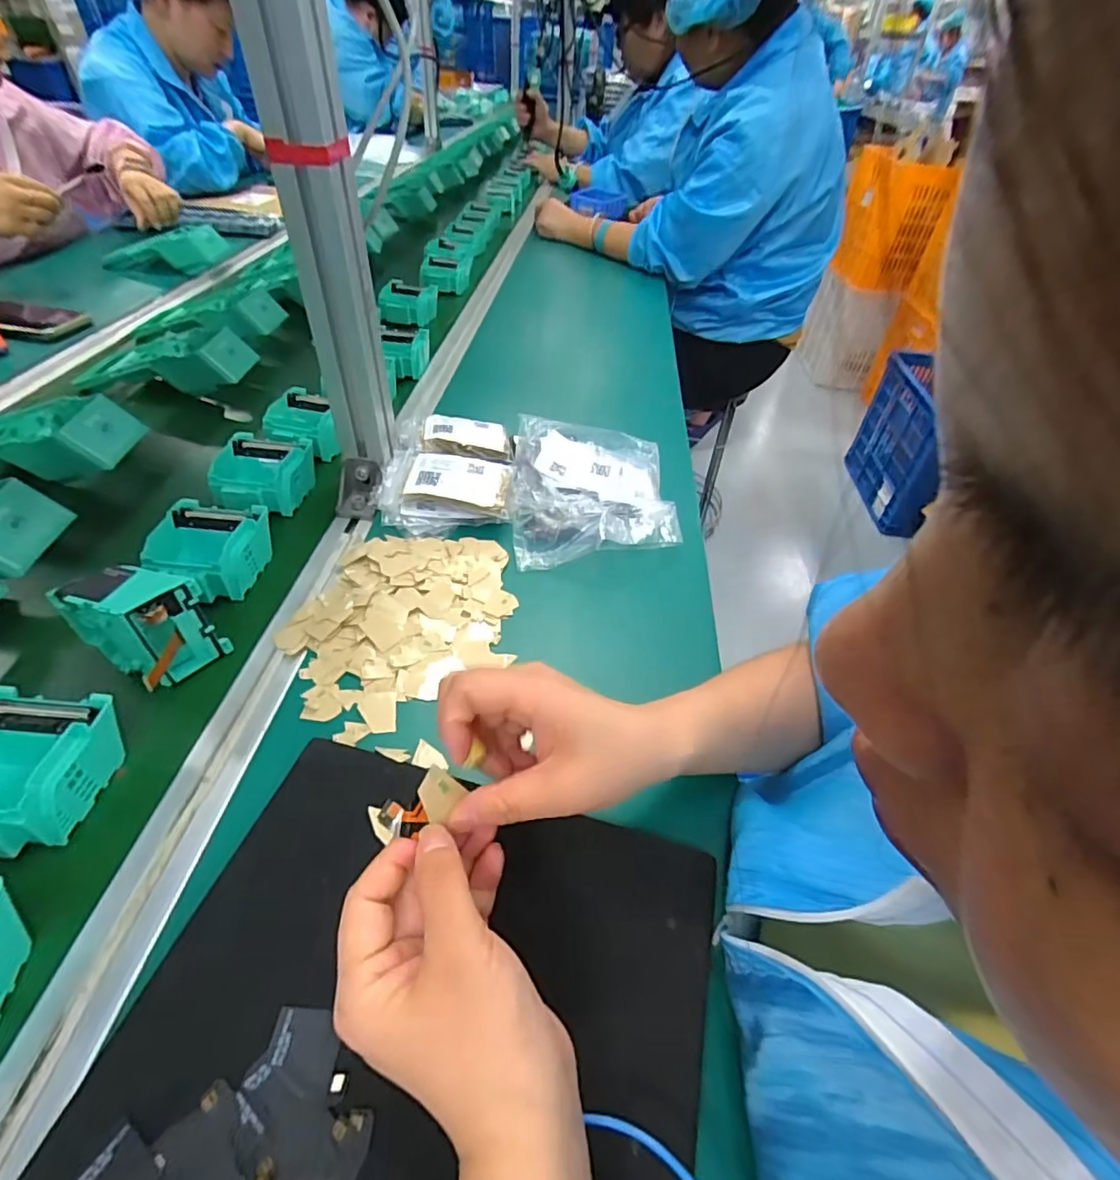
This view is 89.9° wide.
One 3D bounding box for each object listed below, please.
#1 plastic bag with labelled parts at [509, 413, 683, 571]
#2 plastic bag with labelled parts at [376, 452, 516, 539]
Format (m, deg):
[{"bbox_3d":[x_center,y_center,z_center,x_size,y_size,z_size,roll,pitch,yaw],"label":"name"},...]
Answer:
[{"bbox_3d":[0.031,-0.102,0.547,0.150,0.035,0.202,-1,44,0],"label":"plastic bag with labelled parts"},{"bbox_3d":[-0.105,-0.094,0.522,0.121,0.032,0.097,1,44,2],"label":"plastic bag with labelled parts"}]

